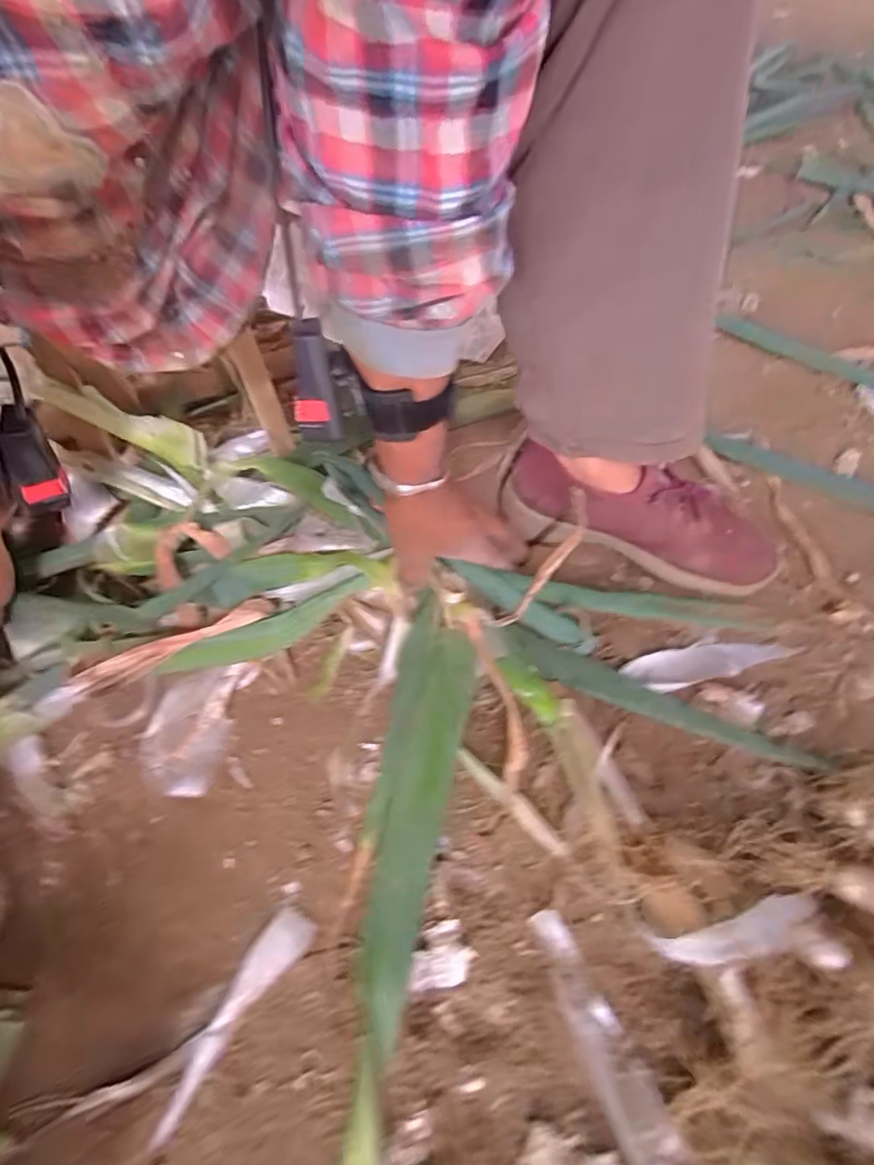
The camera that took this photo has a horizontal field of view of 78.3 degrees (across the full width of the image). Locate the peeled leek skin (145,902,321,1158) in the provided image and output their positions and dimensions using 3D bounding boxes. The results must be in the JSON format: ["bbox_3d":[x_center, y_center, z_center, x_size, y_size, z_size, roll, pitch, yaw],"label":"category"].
[{"bbox_3d":[-0.124,0.255,0.318,0.029,0.004,0.123,33,63,20],"label":"peeled leek skin"}]

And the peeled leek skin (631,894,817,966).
[{"bbox_3d":[0.163,0.190,0.293,0.101,0.015,0.028,-4,57,-2],"label":"peeled leek skin"}]

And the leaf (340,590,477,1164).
[{"bbox_3d":[-0.018,0.165,0.344,0.056,0.022,0.328,6,61,6],"label":"leaf"}]

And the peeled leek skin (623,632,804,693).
[{"bbox_3d":[0.206,0.058,0.409,0.122,0.009,0.033,-13,58,-8],"label":"peeled leek skin"}]

